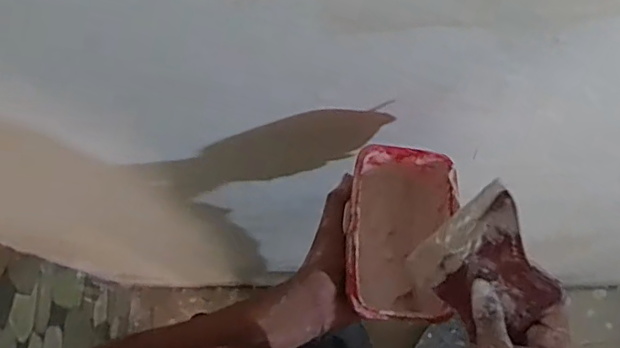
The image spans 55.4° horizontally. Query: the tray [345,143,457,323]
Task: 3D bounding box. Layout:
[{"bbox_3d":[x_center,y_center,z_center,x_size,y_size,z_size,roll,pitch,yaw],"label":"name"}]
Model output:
[{"bbox_3d":[0.085,0.059,0.568,0.094,0.083,0.157,8,74,4],"label":"tray"}]

